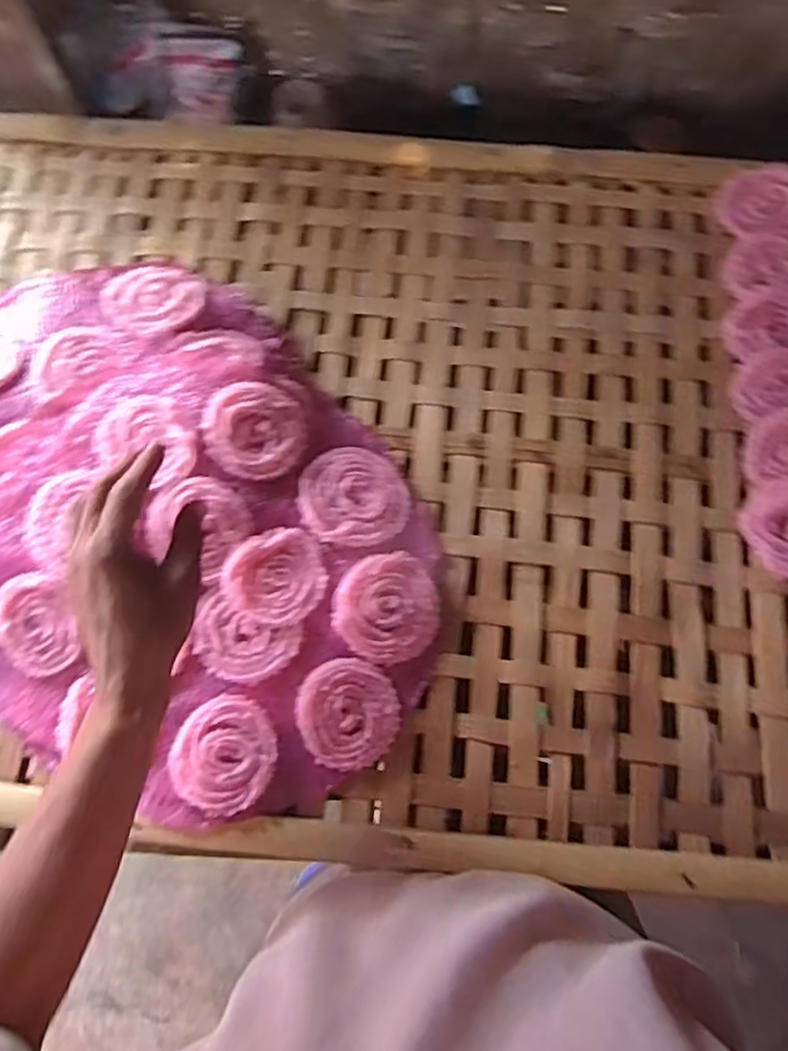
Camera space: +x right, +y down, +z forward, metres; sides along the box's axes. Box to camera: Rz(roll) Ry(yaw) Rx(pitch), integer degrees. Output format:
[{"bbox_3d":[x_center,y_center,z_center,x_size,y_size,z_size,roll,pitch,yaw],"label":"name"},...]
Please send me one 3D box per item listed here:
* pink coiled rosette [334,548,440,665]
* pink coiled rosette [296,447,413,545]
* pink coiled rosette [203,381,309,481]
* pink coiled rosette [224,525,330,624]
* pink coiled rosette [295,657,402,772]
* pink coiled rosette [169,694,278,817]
[{"bbox_3d":[-0.004,0.062,0.528,0.076,0.019,0.082,0,71,0],"label":"pink coiled rosette"},{"bbox_3d":[-0.031,-0.022,0.553,0.082,0.018,0.081,0,71,0],"label":"pink coiled rosette"},{"bbox_3d":[-0.108,-0.074,0.550,0.075,0.023,0.077,0,71,0],"label":"pink coiled rosette"},{"bbox_3d":[-0.090,0.038,0.522,0.073,0.013,0.070,0,71,0],"label":"pink coiled rosette"},{"bbox_3d":[-0.033,0.137,0.508,0.072,0.017,0.074,6,71,2],"label":"pink coiled rosette"},{"bbox_3d":[-0.121,0.163,0.498,0.071,0.012,0.078,0,71,0],"label":"pink coiled rosette"}]

